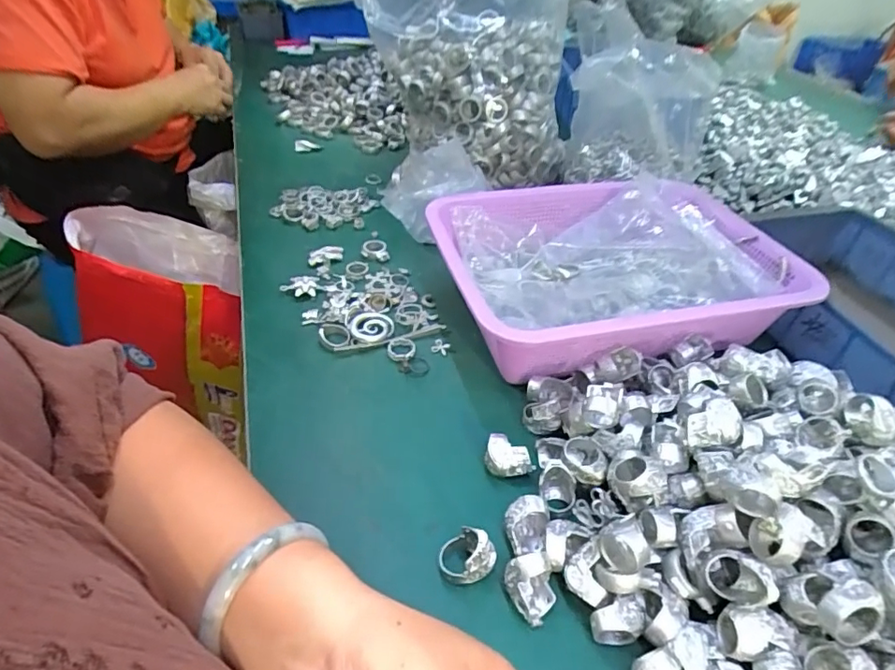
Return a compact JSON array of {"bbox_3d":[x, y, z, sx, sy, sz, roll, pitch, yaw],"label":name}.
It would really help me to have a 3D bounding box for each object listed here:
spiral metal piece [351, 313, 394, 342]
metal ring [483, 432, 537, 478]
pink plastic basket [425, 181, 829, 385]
[{"bbox_3d":[-0.067,-0.008,0.476,0.036,0.006,0.040,5,41,5],"label":"spiral metal piece"},{"bbox_3d":[0.043,0.087,0.363,0.034,0.023,0.021,13,42,14],"label":"metal ring"},{"bbox_3d":[0.146,-0.058,0.488,0.303,0.079,0.223,-9,42,-11],"label":"pink plastic basket"}]

